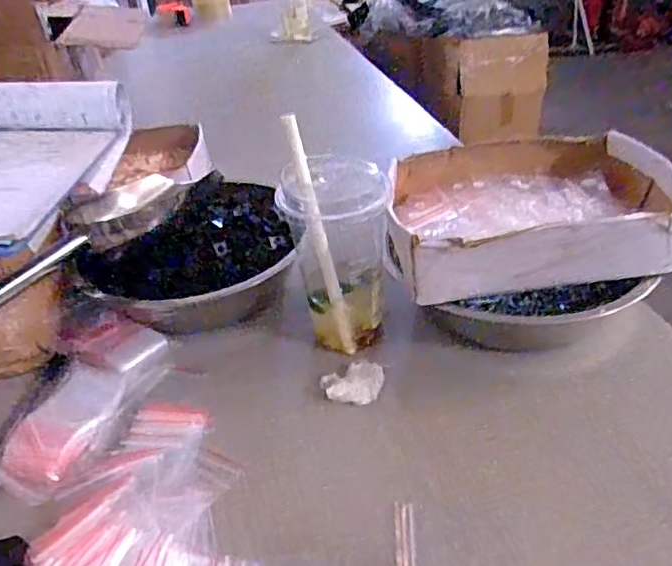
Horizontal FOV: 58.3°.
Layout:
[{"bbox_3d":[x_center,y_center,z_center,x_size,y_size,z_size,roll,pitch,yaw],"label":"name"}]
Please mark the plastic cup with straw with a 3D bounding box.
[{"bbox_3d":[0.000,-0.039,0.538,0.087,0.183,0.103,-4,35,0],"label":"plastic cup with straw"}]

